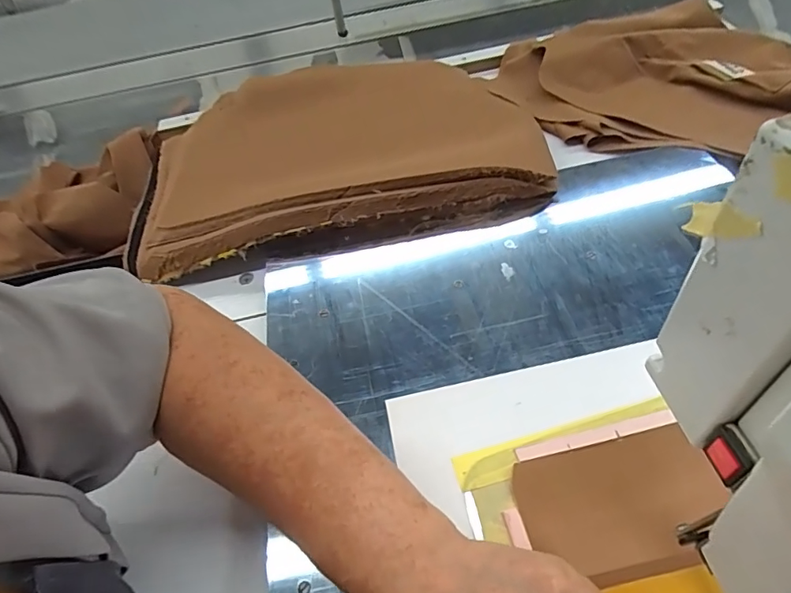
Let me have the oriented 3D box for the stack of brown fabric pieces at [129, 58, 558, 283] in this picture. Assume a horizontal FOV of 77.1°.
[{"bbox_3d":[-0.071,-0.177,0.577,0.446,0.054,0.317,-13,50,-3],"label":"stack of brown fabric pieces"}]

